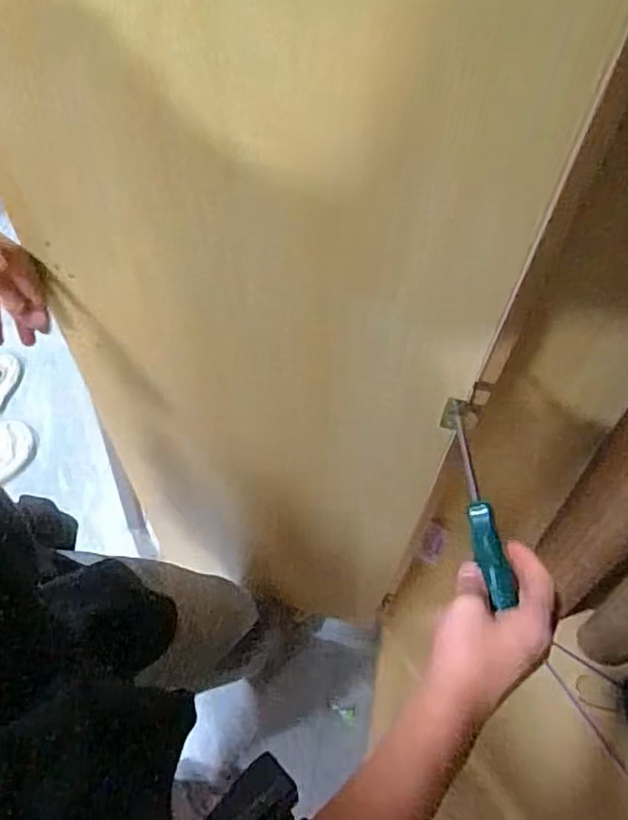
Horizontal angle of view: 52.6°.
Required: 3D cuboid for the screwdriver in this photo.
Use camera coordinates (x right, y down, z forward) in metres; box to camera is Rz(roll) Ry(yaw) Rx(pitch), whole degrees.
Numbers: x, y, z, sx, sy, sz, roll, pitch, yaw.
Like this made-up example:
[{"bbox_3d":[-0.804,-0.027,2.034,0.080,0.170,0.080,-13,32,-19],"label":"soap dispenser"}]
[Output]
[{"bbox_3d":[0.126,0.073,0.483,0.023,0.018,0.143,-5,66,-6],"label":"screwdriver"}]

